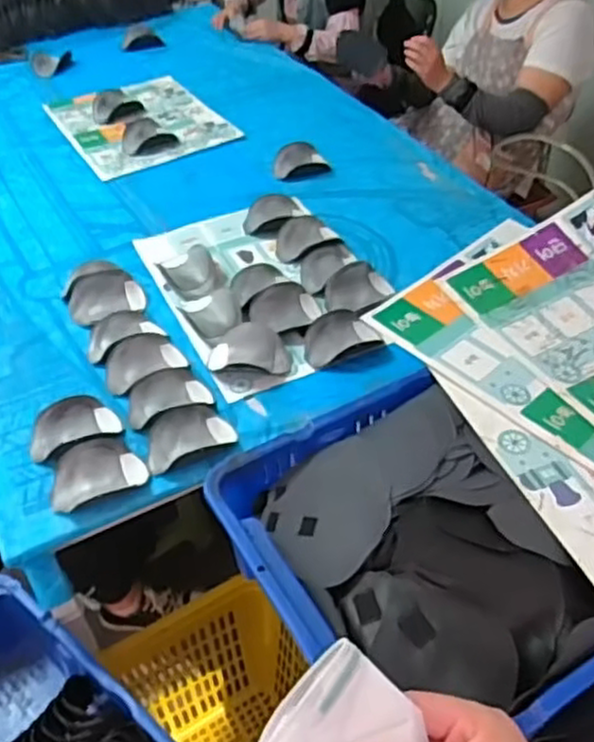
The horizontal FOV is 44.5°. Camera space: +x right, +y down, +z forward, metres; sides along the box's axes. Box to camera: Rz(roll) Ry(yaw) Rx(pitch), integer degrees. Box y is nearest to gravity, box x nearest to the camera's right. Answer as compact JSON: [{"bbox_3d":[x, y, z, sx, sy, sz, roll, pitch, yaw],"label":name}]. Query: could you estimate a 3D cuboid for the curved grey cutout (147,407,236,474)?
[{"bbox_3d":[-0.172,0.098,1.131,0.143,0.027,0.086,-24,49,-21],"label":"curved grey cutout"}]

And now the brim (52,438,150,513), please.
[{"bbox_3d":[-0.301,0.148,1.079,0.136,0.036,0.094,-24,48,-21],"label":"brim"}]

